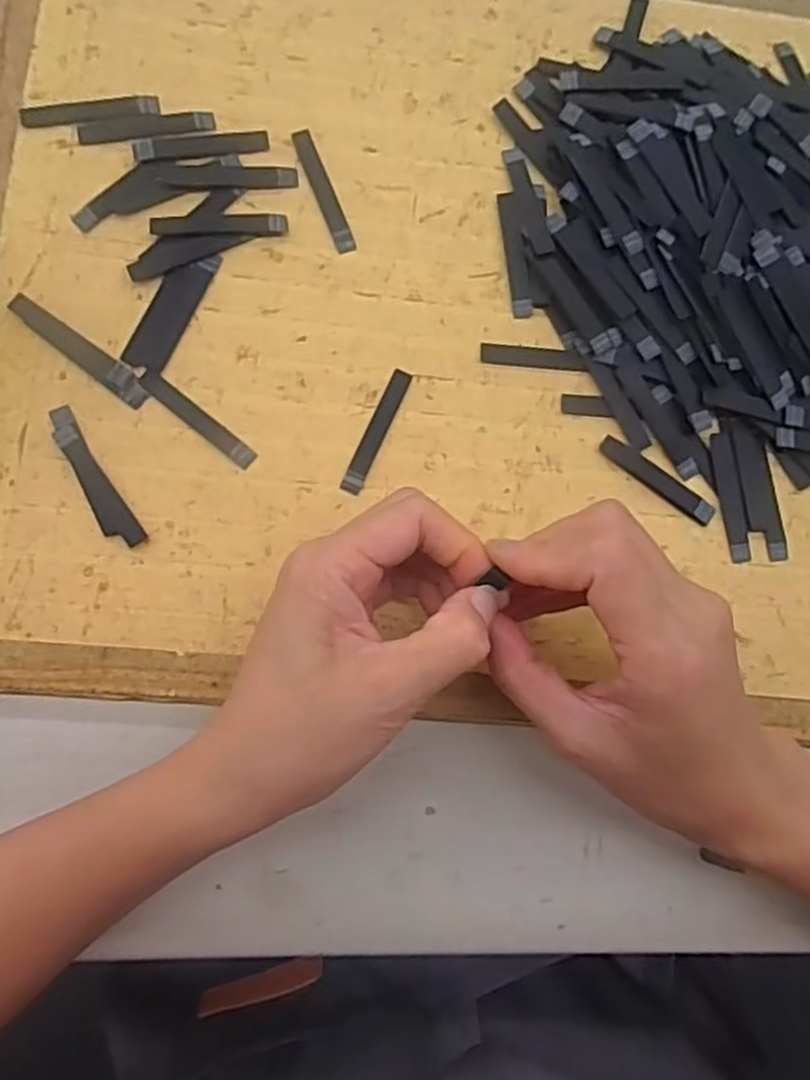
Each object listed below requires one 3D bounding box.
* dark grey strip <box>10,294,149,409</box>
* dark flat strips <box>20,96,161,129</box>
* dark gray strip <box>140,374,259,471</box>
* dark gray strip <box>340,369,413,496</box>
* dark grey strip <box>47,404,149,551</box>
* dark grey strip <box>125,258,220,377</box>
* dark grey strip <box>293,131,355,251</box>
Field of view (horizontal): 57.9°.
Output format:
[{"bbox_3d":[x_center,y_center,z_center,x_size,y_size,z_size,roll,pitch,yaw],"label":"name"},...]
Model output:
[{"bbox_3d":[-0.141,-0.083,0.317,0.070,0.004,0.013,38,80,0],"label":"dark grey strip"},{"bbox_3d":[-0.143,-0.195,0.332,0.060,0.004,0.011,-10,83,-7],"label":"dark flat strips"},{"bbox_3d":[-0.090,-0.053,0.319,0.059,0.004,0.008,40,80,1],"label":"dark gray strip"},{"bbox_3d":[-0.012,-0.049,0.326,0.009,0.004,0.061,25,81,-2],"label":"dark gray strip"},{"bbox_3d":[-0.133,-0.026,0.310,0.014,0.004,0.068,-32,86,-9],"label":"dark grey strip"},{"bbox_3d":[-0.103,-0.103,0.324,0.020,0.004,0.060,23,81,-2],"label":"dark grey strip"},{"bbox_3d":[-0.037,-0.162,0.339,0.010,0.004,0.061,-21,85,-8],"label":"dark grey strip"}]

